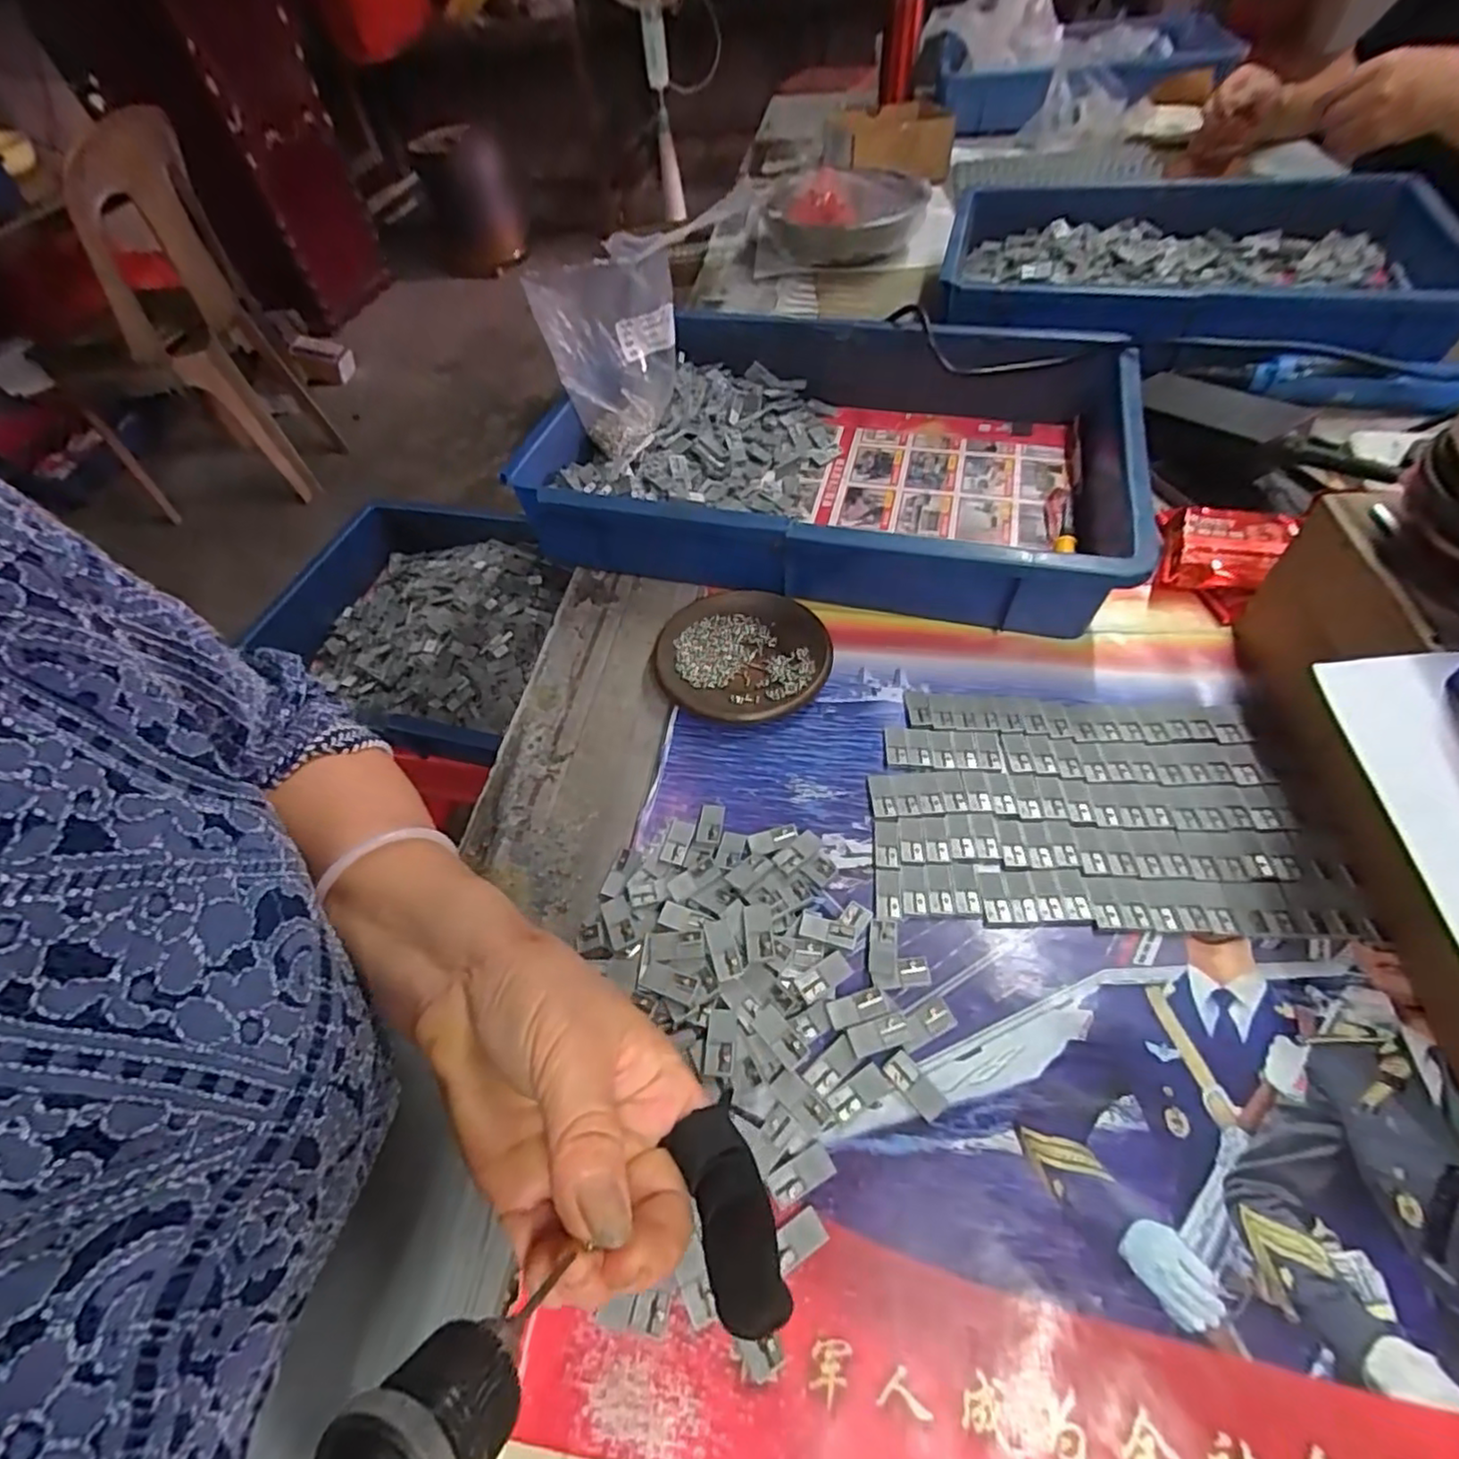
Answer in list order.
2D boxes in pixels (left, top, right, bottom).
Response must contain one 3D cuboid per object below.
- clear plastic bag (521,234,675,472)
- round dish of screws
[{"bbox_3d":[-0.084,-0.296,0.522,0.106,0.133,0.060,-22,39,-1],"label":"clear plastic bag"},{"bbox_3d":[0.009,-0.048,0.448,0.112,0.016,0.105,-2,54,3],"label":"round dish of screws"}]

